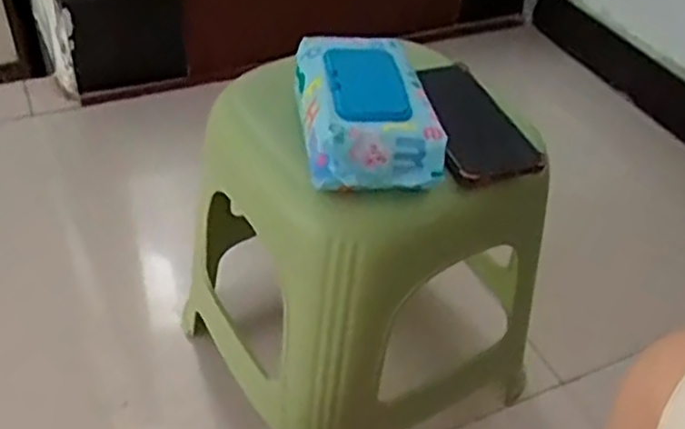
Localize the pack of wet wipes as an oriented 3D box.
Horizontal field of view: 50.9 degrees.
[{"bbox_3d":[0.017,-0.090,0.606,0.105,0.052,0.156,-5,45,-11],"label":"pack of wet wipes"}]

